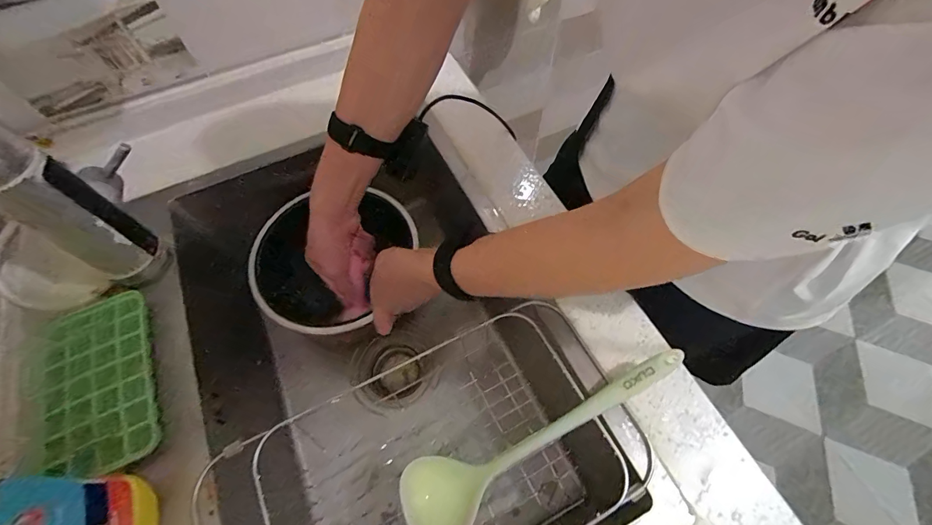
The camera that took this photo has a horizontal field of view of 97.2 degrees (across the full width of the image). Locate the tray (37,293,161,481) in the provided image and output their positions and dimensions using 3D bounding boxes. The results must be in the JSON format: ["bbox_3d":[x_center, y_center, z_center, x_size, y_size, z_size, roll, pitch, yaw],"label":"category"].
[{"bbox_3d":[-0.366,0.117,0.412,0.100,0.026,0.183,-19,62,-8],"label":"tray"}]

